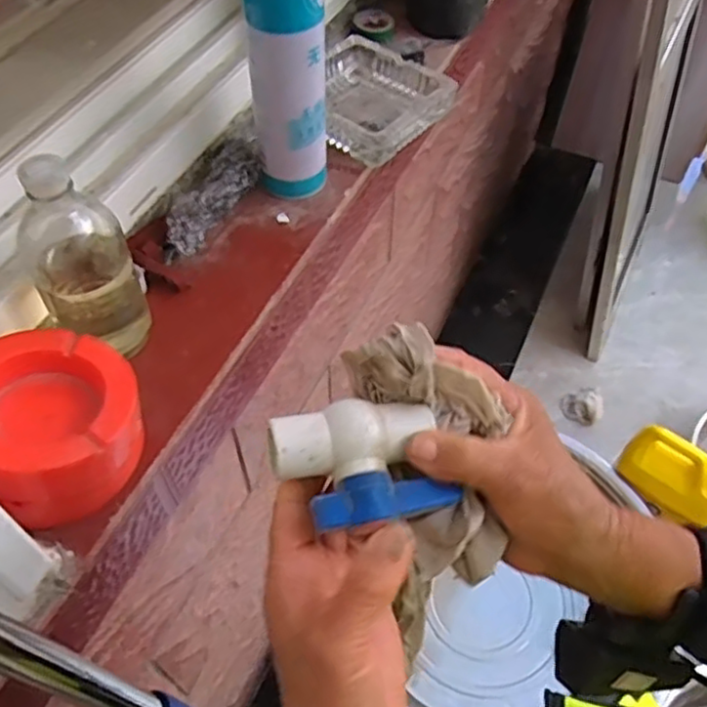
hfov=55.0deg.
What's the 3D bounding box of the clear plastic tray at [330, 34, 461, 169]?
[{"bbox_3d":[0.013,-0.272,0.725,0.144,0.034,0.148,34,60,21],"label":"clear plastic tray"}]

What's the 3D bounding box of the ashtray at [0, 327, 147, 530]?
[{"bbox_3d":[-0.206,0.042,0.466,0.114,0.068,0.124,-31,60,-21],"label":"ashtray"}]

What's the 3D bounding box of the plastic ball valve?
[{"bbox_3d":[0.004,0.047,0.294,0.073,0.028,0.050,-11,55,-9],"label":"plastic ball valve"}]

